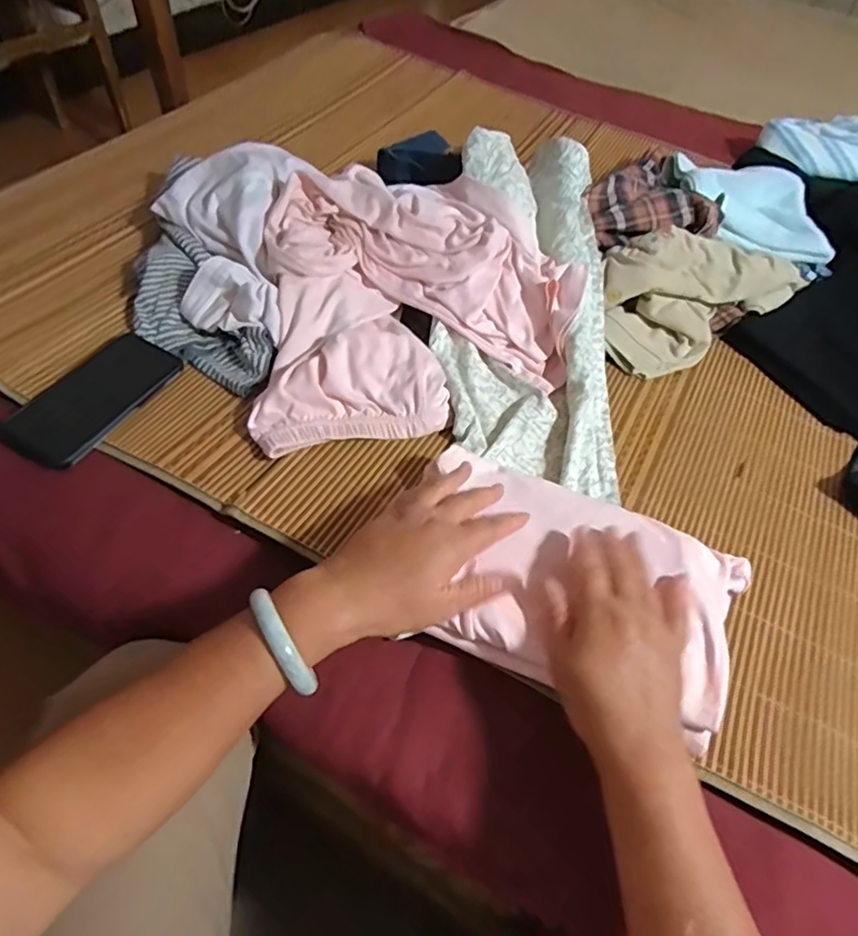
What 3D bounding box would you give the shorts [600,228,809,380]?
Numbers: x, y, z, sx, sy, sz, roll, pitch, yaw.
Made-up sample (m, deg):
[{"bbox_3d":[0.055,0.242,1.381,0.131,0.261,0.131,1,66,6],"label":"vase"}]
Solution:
[{"bbox_3d":[0.320,-0.228,0.735,0.293,0.080,0.157,-29,61,-24],"label":"shorts"}]

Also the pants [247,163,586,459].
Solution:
[{"bbox_3d":[-0.006,-0.189,0.656,0.336,0.084,0.349,-2,53,-8],"label":"pants"}]

